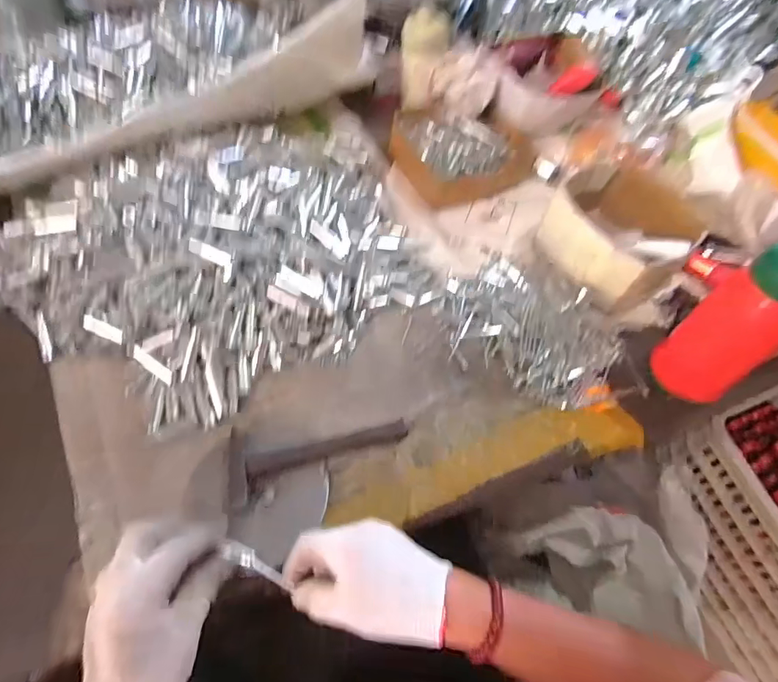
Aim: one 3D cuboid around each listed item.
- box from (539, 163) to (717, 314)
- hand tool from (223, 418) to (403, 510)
[{"bbox_3d":[0.283,-0.138,0.586,0.132,0.083,0.166,-29,63,-20],"label":"box"},{"bbox_3d":[-0.071,0.096,0.446,0.174,0.033,0.069,-20,60,-16],"label":"hand tool"}]

